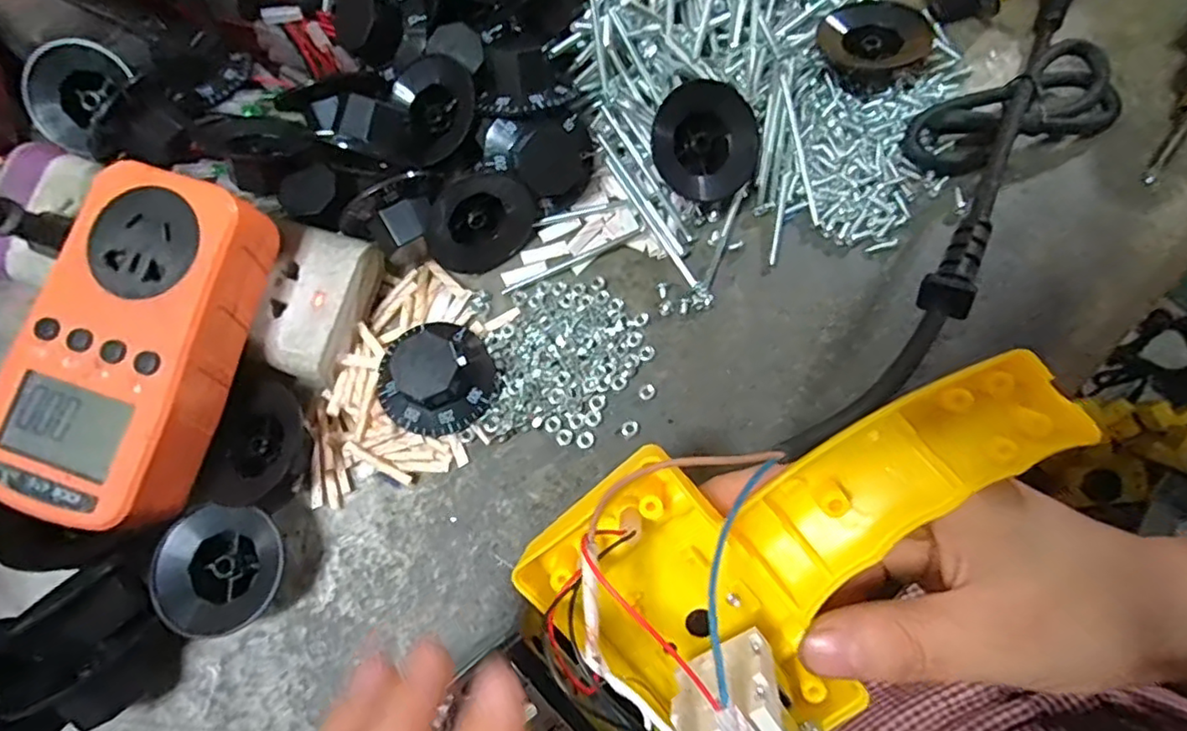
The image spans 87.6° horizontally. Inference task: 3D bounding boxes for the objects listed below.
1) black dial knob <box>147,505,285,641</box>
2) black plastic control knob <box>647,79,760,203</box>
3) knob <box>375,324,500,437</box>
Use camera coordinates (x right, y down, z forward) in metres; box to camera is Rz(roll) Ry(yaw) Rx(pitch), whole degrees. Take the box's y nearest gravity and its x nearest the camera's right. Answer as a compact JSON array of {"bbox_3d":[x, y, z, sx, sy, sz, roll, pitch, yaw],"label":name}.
[{"bbox_3d":[-0.143,0.077,0.242,0.048,0.020,0.045,0,79,-1],"label":"black dial knob"},{"bbox_3d":[0.046,-0.096,0.269,0.048,0.016,0.048,-2,96,-16],"label":"black plastic control knob"},{"bbox_3d":[-0.065,0.005,0.255,0.045,0.023,0.046,0,75,1],"label":"knob"}]

